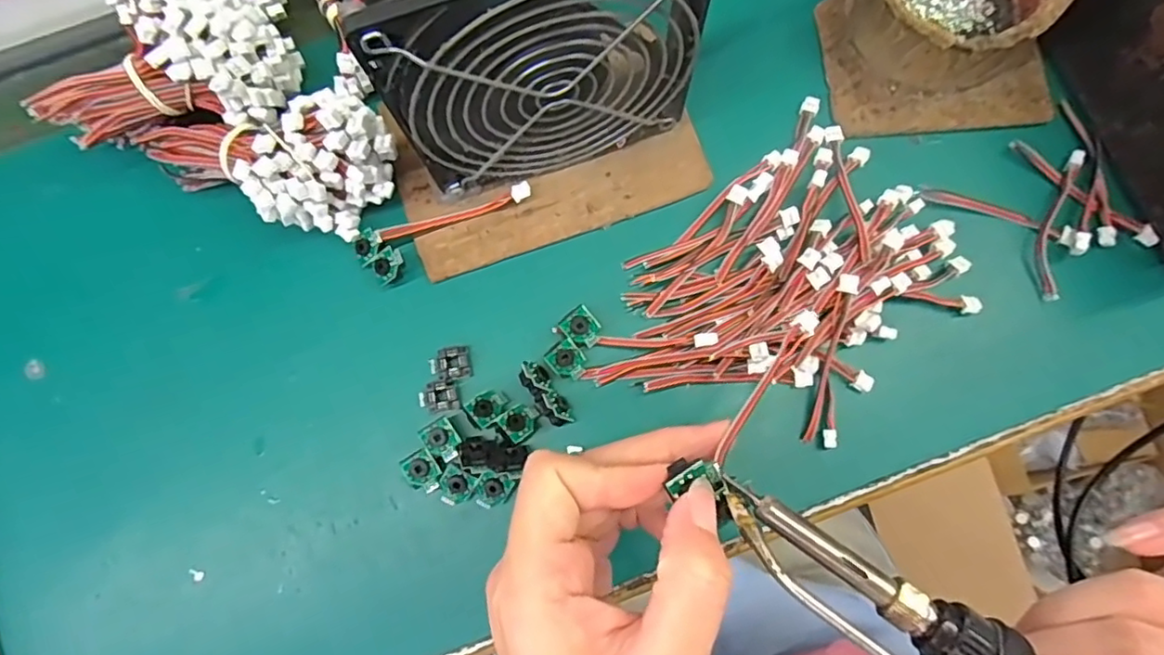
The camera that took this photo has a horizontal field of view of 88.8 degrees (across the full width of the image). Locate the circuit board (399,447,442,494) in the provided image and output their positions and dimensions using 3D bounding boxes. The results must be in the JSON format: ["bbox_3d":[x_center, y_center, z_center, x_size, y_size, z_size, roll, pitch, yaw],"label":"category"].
[{"bbox_3d":[-0.069,0.063,0.259,0.014,0.004,0.018,-33,90,-5],"label":"circuit board"}]

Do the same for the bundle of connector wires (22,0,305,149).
[{"bbox_3d":[-0.189,-0.136,0.278,0.109,0.058,0.095,-12,80,-1],"label":"bundle of connector wires"}]

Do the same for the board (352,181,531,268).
[{"bbox_3d":[-0.065,-0.050,0.281,0.085,0.010,0.013,-18,80,-2],"label":"board"}]

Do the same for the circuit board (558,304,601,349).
[{"bbox_3d":[0.000,0.000,0.268,0.015,0.004,0.018,-40,102,-2],"label":"circuit board"}]

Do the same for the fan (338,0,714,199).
[{"bbox_3d":[-0.010,-0.101,0.230,0.124,0.127,0.029,-18,80,-2],"label":"fan"}]

